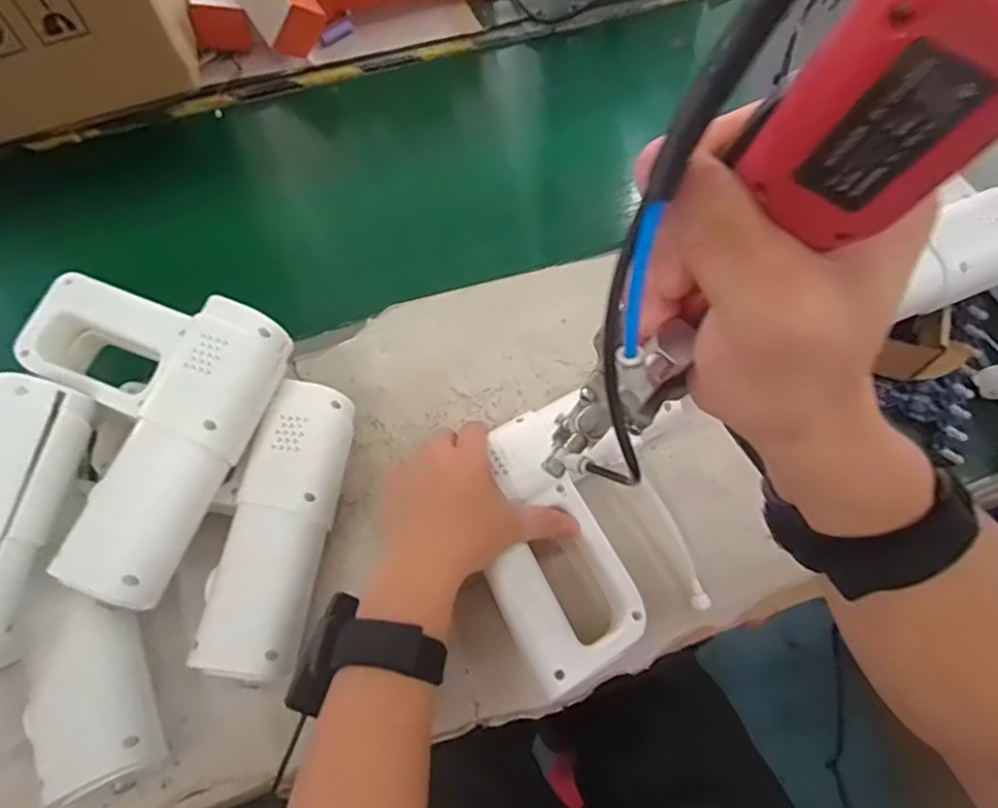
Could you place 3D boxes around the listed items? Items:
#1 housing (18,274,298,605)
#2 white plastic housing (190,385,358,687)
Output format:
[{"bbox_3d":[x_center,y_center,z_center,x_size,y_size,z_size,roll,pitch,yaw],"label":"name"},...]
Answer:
[{"bbox_3d":[-0.275,0.013,0.429,0.184,0.067,0.205,17,63,11],"label":"housing"},{"bbox_3d":[-0.159,0.090,0.441,0.092,0.065,0.211,5,62,5],"label":"white plastic housing"}]

